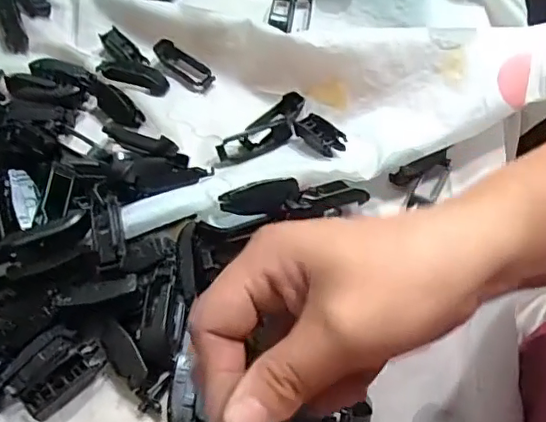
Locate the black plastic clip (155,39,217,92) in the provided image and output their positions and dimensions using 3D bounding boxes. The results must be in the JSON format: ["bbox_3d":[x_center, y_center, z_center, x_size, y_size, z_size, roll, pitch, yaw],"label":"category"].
[{"bbox_3d":[-0.072,-0.116,0.449,0.057,0.014,0.018,35,66,20],"label":"black plastic clip"}]

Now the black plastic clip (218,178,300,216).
[{"bbox_3d":[-0.008,-0.009,0.351,0.049,0.007,0.024,-16,60,-8],"label":"black plastic clip"}]

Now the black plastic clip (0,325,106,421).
[{"bbox_3d":[-0.126,0.090,0.326,0.035,0.013,0.050,38,67,21],"label":"black plastic clip"}]

